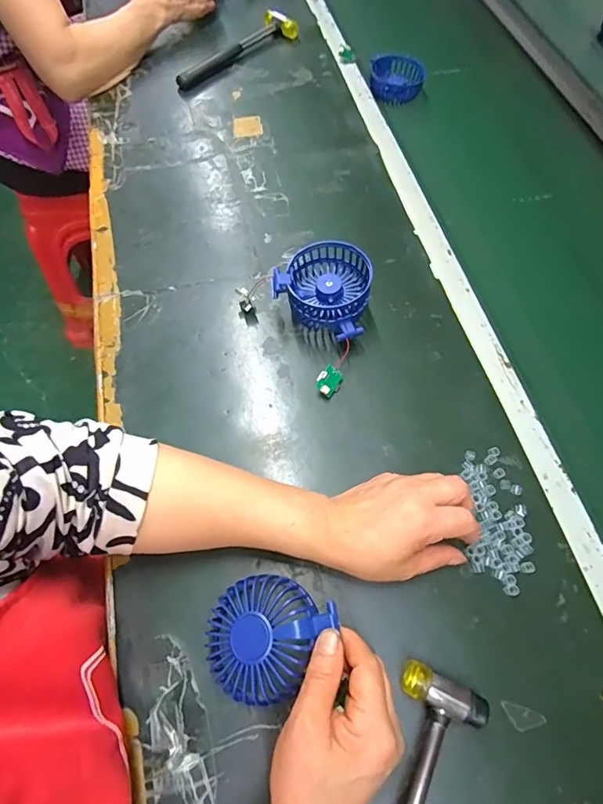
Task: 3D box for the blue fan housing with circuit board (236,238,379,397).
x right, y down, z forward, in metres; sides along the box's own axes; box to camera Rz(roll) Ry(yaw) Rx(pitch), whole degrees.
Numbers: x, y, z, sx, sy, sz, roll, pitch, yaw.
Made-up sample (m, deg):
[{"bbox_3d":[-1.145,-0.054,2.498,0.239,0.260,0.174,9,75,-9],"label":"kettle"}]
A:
[{"bbox_3d":[0.023,-0.108,0.482,0.121,0.058,0.162,-35,70,-16],"label":"blue fan housing with circuit board"}]

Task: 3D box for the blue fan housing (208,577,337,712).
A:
[{"bbox_3d":[-0.030,0.173,0.329,0.082,0.024,0.086,27,72,26],"label":"blue fan housing"}]

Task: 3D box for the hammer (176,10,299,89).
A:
[{"bbox_3d":[-0.110,-0.577,0.721,0.242,0.034,0.052,-39,71,-17],"label":"hammer"}]

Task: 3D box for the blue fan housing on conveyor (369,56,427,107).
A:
[{"bbox_3d":[0.158,-0.538,0.738,0.075,0.047,0.081,-9,65,-5],"label":"blue fan housing on conveyor"}]

